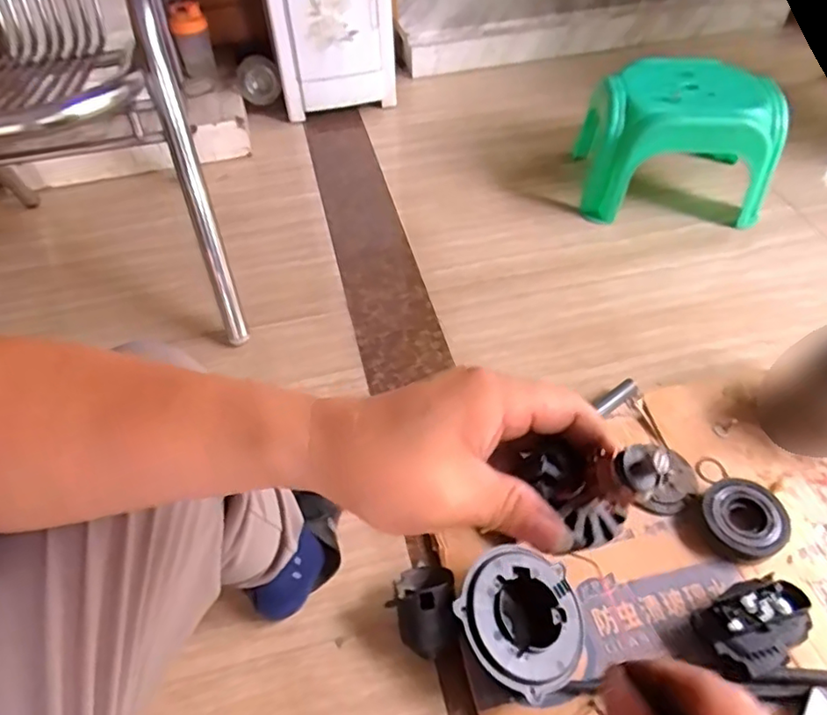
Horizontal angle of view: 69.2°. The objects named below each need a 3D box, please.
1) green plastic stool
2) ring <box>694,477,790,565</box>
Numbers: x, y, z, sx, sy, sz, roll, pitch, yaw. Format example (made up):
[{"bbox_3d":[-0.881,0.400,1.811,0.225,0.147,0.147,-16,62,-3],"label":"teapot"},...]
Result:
[{"bbox_3d":[0.569,-0.472,1.306,0.376,0.231,0.299,2,50,5],"label":"green plastic stool"},{"bbox_3d":[0.434,0.215,0.792,0.099,0.034,0.103,-2,50,2],"label":"ring"}]

